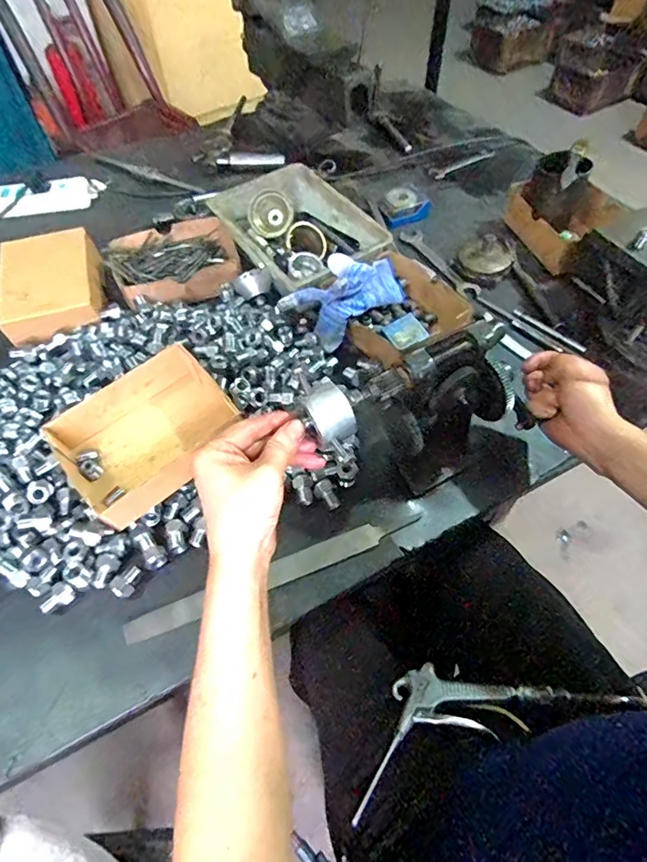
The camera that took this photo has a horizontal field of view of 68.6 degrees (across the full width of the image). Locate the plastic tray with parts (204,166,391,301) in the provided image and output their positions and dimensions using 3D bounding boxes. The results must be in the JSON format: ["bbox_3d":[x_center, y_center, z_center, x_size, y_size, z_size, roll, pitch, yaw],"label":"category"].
[{"bbox_3d":[-0.044,-0.299,0.707,0.173,0.054,0.258,-30,60,-17],"label":"plastic tray with parts"}]

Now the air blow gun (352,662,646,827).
[{"bbox_3d":[0.158,0.286,0.497,0.291,0.026,0.112,-20,38,-1],"label":"air blow gun"}]

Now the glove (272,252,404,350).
[{"bbox_3d":[0.033,-0.171,0.602,0.167,0.076,0.077,-24,58,-14],"label":"glove"}]

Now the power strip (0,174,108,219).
[{"bbox_3d":[-0.495,-0.393,0.807,0.225,0.034,0.061,-11,56,-5],"label":"power strip"}]

